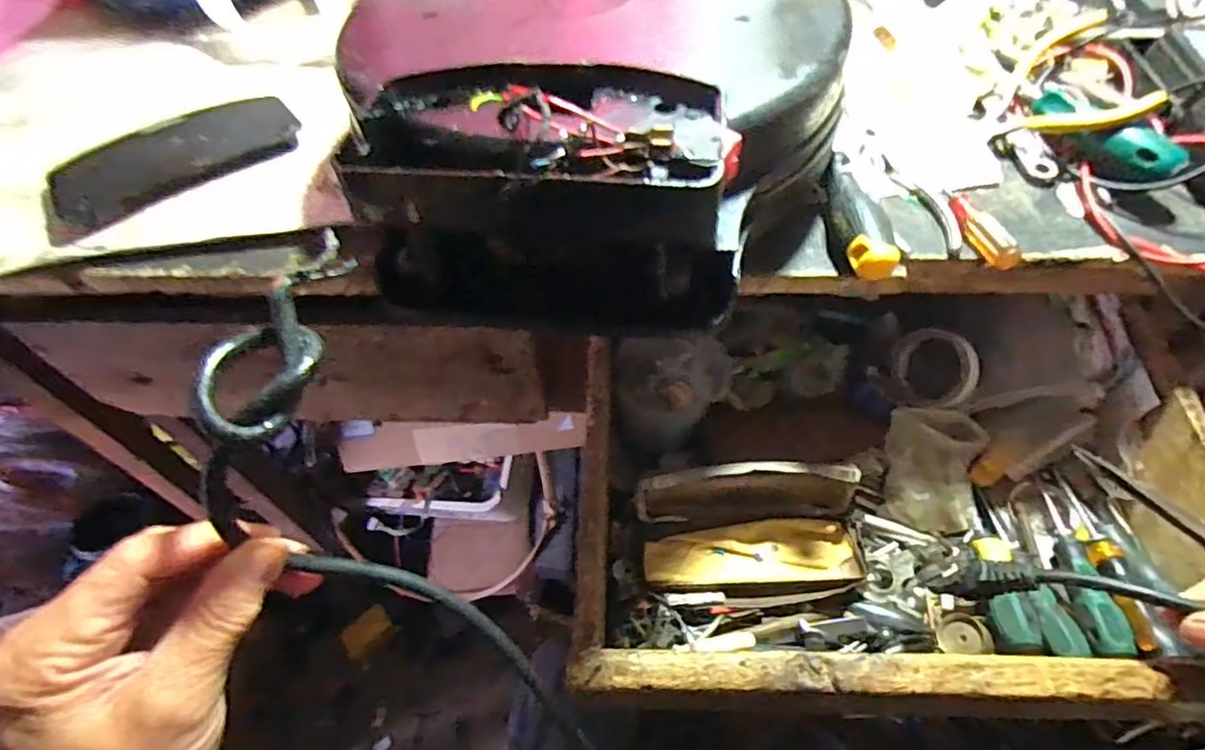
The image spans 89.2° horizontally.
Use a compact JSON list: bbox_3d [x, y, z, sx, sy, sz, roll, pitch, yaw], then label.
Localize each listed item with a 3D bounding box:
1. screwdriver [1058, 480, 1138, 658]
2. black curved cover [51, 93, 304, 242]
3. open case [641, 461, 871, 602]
[{"bbox_3d":[0.319,0.124,0.414,0.021,0.022,0.128,9,39,7],"label":"screwdriver"},{"bbox_3d":[-0.311,-0.156,0.443,0.172,0.020,0.066,-33,61,-21],"label":"black curved cover"},{"bbox_3d":[0.106,0.111,0.424,0.160,0.060,0.084,1,55,1],"label":"open case"}]

